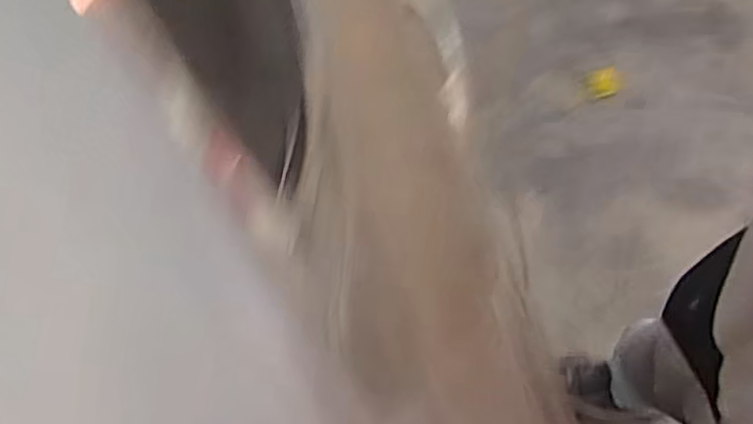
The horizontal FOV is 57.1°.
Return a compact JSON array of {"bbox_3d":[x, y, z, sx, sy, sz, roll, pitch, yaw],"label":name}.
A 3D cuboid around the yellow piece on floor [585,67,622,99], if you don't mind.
[{"bbox_3d":[0.574,-0.325,1.739,0.089,0.014,0.071,-28,77,-6],"label":"yellow piece on floor"}]

